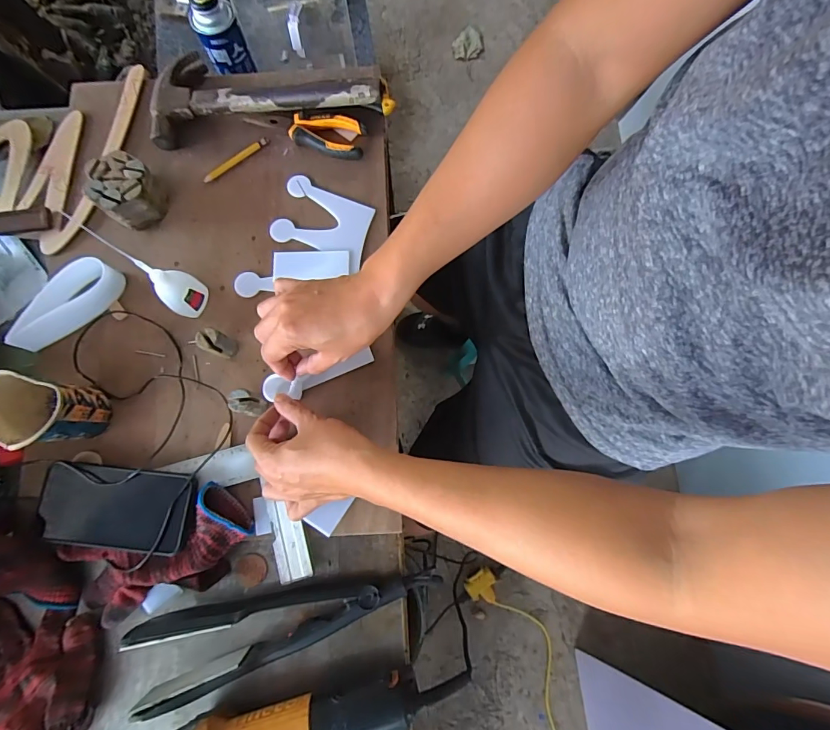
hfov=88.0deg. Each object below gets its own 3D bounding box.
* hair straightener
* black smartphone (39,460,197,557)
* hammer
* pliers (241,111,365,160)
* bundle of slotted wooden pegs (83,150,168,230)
[{"bbox_3d":[-0.122,0.264,0.430,0.294,0.049,0.072,-11,79,-3],"label":"hair straightener"},{"bbox_3d":[-0.315,0.149,0.449,0.160,0.011,0.080,6,78,2],"label":"black smartphone"},{"bbox_3d":[-0.199,-0.361,0.551,0.282,0.044,0.118,-11,79,-3],"label":"hammer"},{"bbox_3d":[-0.141,-0.297,0.551,0.151,0.021,0.051,9,78,2],"label":"pliers"},{"bbox_3d":[-0.348,-0.210,0.521,0.072,0.051,0.069,0,78,0],"label":"bundle of slotted wooden pegs"}]

